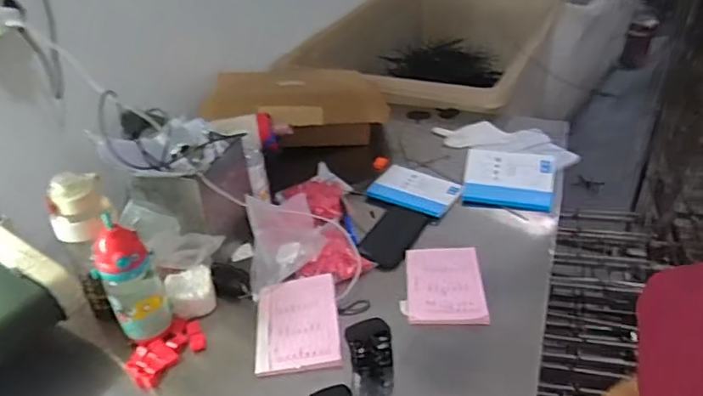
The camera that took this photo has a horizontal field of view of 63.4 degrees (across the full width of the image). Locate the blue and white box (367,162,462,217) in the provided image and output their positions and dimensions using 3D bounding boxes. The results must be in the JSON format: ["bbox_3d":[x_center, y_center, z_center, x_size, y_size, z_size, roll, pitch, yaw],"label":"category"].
[{"bbox_3d":[0.134,-0.023,1.180,0.170,0.022,0.120,19,41,29],"label":"blue and white box"}]

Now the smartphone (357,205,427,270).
[{"bbox_3d":[0.074,0.069,1.065,0.087,0.013,0.175,14,39,24],"label":"smartphone"}]

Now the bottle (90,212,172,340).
[{"bbox_3d":[-0.332,0.127,0.857,0.078,0.206,0.067,-16,37,-17],"label":"bottle"}]

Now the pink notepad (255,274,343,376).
[{"bbox_3d":[-0.085,0.195,0.894,0.128,0.028,0.182,-6,35,-3],"label":"pink notepad"}]

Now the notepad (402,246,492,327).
[{"bbox_3d":[0.149,0.140,0.940,0.126,0.025,0.170,-2,35,4],"label":"notepad"}]

